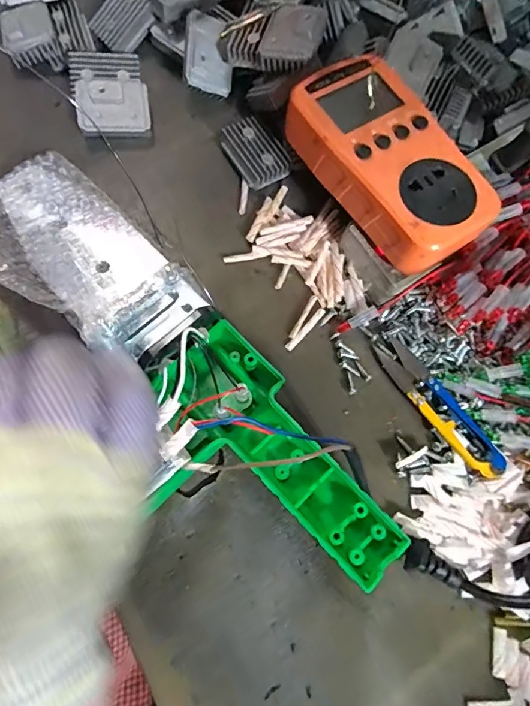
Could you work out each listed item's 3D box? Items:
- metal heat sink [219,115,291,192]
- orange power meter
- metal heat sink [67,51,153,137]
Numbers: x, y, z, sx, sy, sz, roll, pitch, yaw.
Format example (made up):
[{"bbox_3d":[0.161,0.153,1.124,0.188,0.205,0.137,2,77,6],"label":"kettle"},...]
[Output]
[{"bbox_3d":[-0.006,-0.138,0.292,0.033,0.010,0.045,-31,80,-12],"label":"metal heat sink"},{"bbox_3d":[0.068,-0.108,0.246,0.069,0.032,0.126,-29,80,-11],"label":"orange power meter"},{"bbox_3d":[-0.102,-0.171,0.286,0.046,0.022,0.056,-8,77,-7],"label":"metal heat sink"}]

